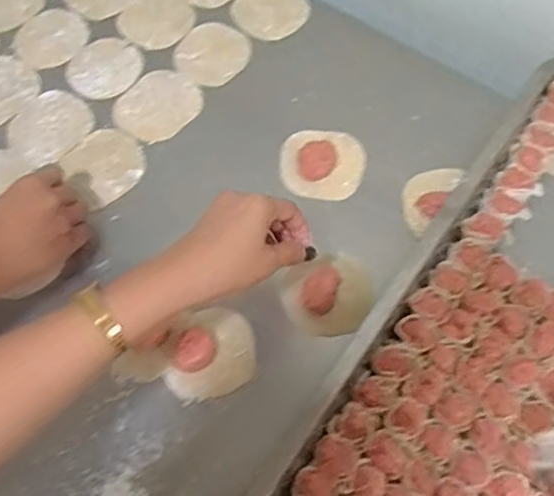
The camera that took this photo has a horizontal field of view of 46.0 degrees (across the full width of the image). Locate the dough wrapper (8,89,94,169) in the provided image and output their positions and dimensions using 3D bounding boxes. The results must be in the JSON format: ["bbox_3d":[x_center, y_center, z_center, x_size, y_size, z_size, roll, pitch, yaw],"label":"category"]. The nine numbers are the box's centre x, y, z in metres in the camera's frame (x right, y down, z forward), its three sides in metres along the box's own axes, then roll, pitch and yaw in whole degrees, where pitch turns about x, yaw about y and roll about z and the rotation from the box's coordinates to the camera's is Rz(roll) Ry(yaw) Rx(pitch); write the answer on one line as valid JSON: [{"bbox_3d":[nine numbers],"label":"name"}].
[{"bbox_3d":[-0.233,-0.124,0.671,0.083,0.006,0.073,-39,70,-14],"label":"dough wrapper"}]

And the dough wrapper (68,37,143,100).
[{"bbox_3d":[-0.182,-0.191,0.692,0.077,0.004,0.072,-1,66,2],"label":"dough wrapper"}]

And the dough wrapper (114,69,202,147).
[{"bbox_3d":[-0.123,-0.148,0.673,0.073,0.004,0.088,41,73,18],"label":"dough wrapper"}]

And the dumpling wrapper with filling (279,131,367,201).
[{"bbox_3d":[0.044,-0.085,0.634,0.081,0.013,0.071,4,66,4],"label":"dumpling wrapper with filling"}]

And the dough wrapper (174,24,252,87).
[{"bbox_3d":[-0.069,-0.208,0.698,0.074,0.005,0.078,-1,66,2],"label":"dough wrapper"}]

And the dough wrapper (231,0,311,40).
[{"bbox_3d":[-0.006,-0.260,0.716,0.073,0.004,0.075,-1,75,2],"label":"dough wrapper"}]

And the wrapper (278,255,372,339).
[{"bbox_3d":[0.046,0.040,0.580,0.077,0.030,0.070,-1,66,2],"label":"wrapper"}]

